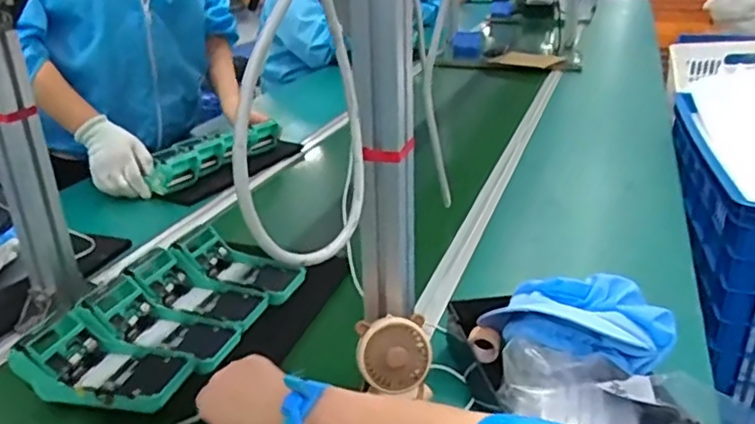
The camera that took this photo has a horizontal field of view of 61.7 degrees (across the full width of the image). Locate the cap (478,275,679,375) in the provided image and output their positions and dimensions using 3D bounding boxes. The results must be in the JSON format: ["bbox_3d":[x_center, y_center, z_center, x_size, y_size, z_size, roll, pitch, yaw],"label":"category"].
[{"bbox_3d":[0.200,0.106,0.640,0.182,0.066,0.093,3,31,13],"label":"cap"}]

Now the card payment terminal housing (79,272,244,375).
[{"bbox_3d":[-0.254,0.127,0.725,0.181,0.067,0.076,7,33,20],"label":"card payment terminal housing"}]

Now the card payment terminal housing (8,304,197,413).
[{"bbox_3d":[-0.289,0.158,0.658,0.189,0.046,0.087,8,33,21],"label":"card payment terminal housing"}]

